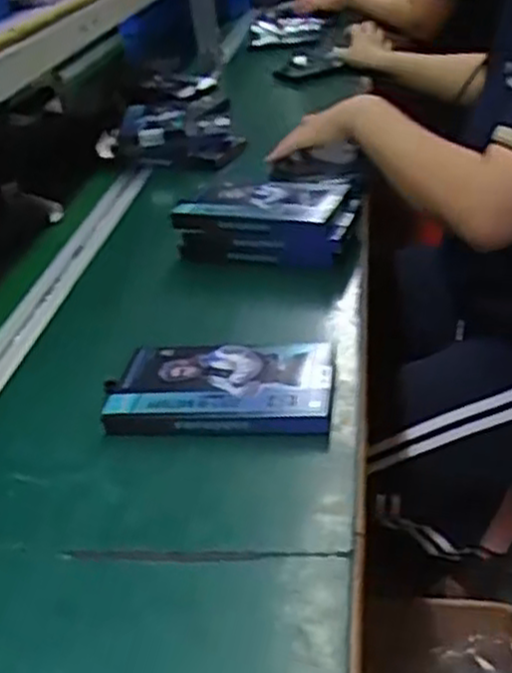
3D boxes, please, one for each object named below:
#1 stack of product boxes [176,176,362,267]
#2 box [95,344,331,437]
[{"bbox_3d":[0.009,-0.121,0.811,0.175,0.051,0.106,1,32,16],"label":"stack of product boxes"},{"bbox_3d":[-0.027,0.039,0.596,0.168,0.020,0.096,-3,31,10],"label":"box"}]

